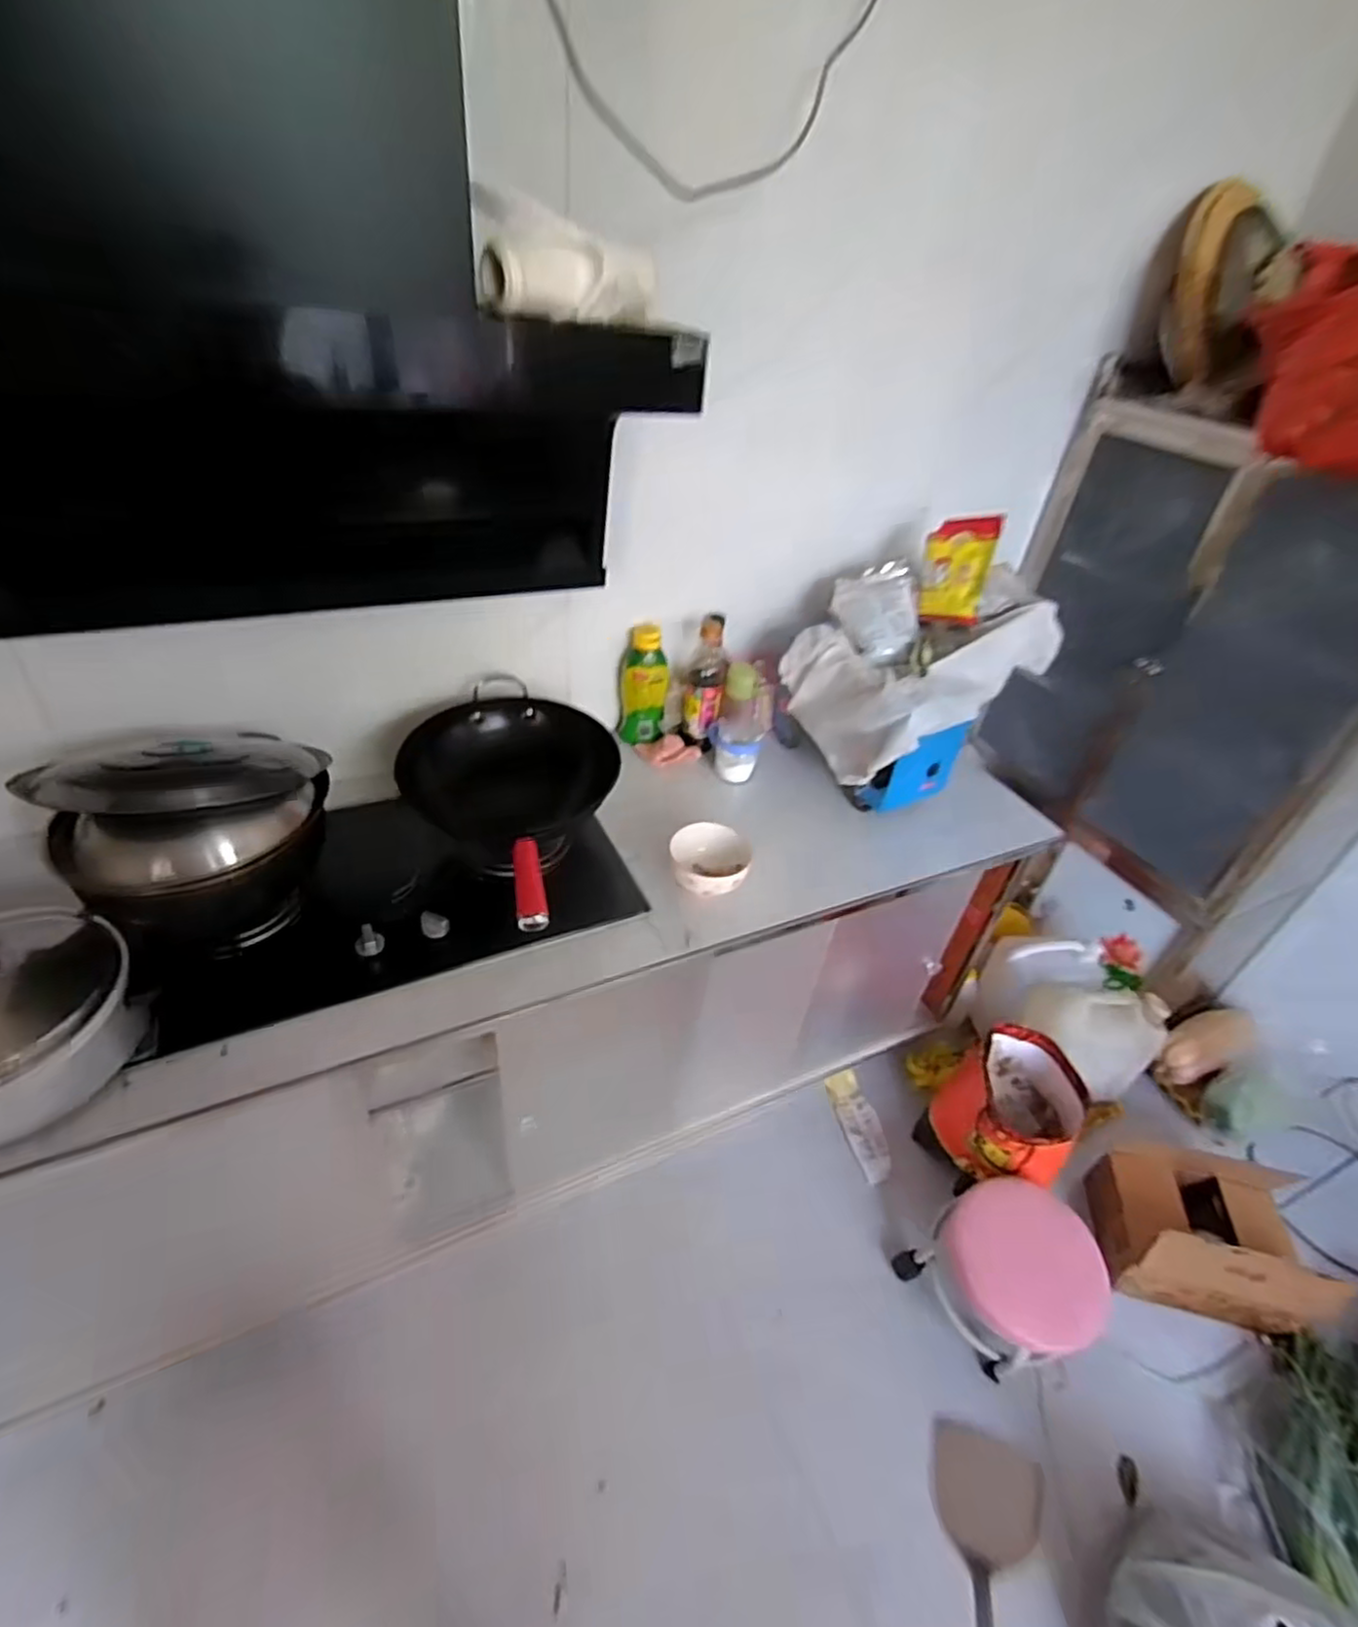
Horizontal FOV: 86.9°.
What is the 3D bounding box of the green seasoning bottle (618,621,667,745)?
[{"bbox_3d":[-0.070,-0.255,1.432,0.093,0.228,0.065,4,39,-4],"label":"green seasoning bottle"}]

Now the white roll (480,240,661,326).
[{"bbox_3d":[-0.111,-0.571,0.767,0.187,0.066,0.078,-25,49,-33],"label":"white roll"}]

